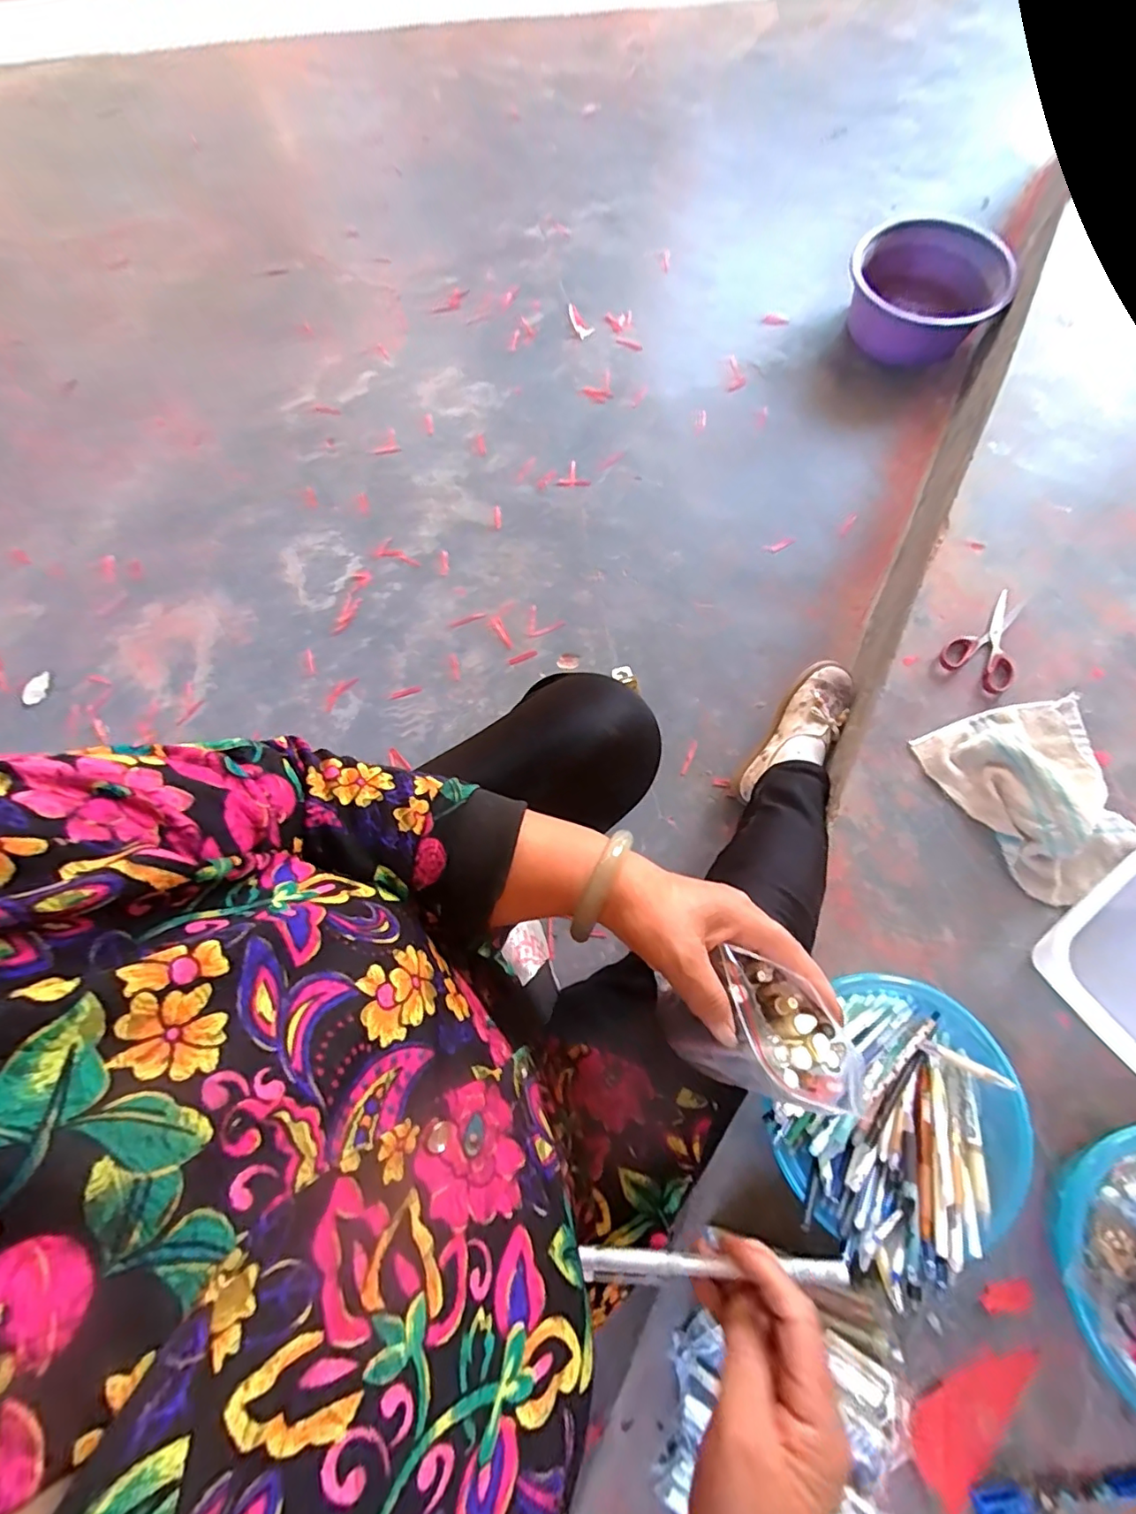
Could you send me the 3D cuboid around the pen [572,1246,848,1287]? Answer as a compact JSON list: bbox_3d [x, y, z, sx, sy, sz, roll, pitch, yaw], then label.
[{"bbox_3d":[0.079,0.279,0.301,0.142,0.010,0.014,-2,73,4],"label":"pen"}]

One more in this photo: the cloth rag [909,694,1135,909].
[{"bbox_3d":[0.552,0.034,0.623,0.201,0.050,0.223,-22,74,-4],"label":"cloth rag"}]

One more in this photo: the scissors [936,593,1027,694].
[{"bbox_3d":[0.548,-0.151,0.706,0.086,0.004,0.141,38,78,12],"label":"scissors"}]

